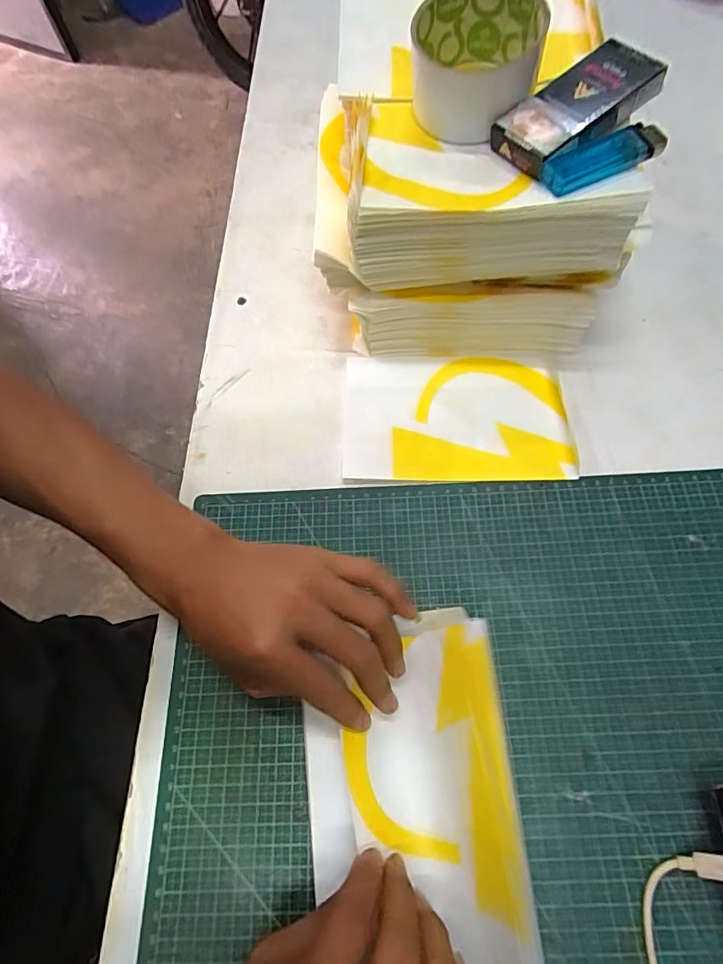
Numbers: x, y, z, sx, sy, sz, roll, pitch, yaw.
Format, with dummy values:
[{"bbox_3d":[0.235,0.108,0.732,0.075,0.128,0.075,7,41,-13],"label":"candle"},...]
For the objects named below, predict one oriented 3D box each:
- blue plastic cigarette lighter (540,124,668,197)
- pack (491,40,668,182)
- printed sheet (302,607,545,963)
[{"bbox_3d":[0.151,-0.199,0.306,0.084,0.016,0.022,-24,66,-8],"label":"blue plastic cigarette lighter"},{"bbox_3d":[0.136,-0.236,0.312,0.100,0.019,0.051,-33,67,1],"label":"pack"},{"bbox_3d":[0.024,0.165,0.260,0.104,0.059,0.190,-7,64,-1],"label":"printed sheet"}]

